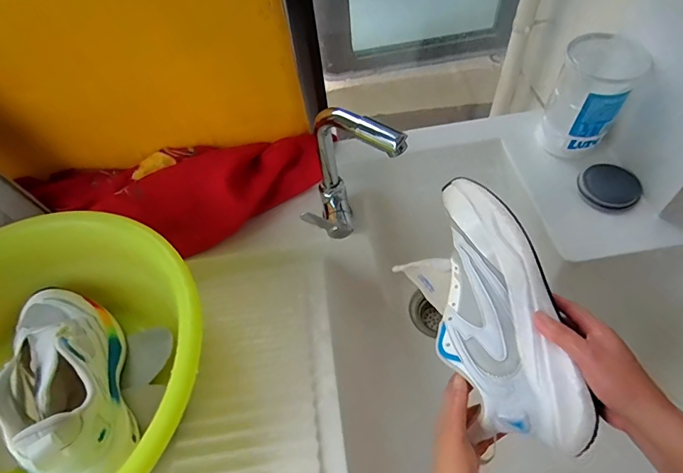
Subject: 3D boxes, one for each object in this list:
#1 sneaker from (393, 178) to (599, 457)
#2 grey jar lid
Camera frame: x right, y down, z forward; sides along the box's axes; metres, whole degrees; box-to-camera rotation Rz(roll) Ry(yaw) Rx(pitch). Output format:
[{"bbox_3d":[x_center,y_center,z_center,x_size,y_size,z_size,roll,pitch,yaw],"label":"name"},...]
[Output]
[{"bbox_3d":[0.149,0.077,0.439,0.109,0.086,0.268,-15,73,-5],"label":"sneaker"},{"bbox_3d":[0.396,-0.075,0.629,0.084,0.021,0.078,-2,56,4],"label":"grey jar lid"}]

